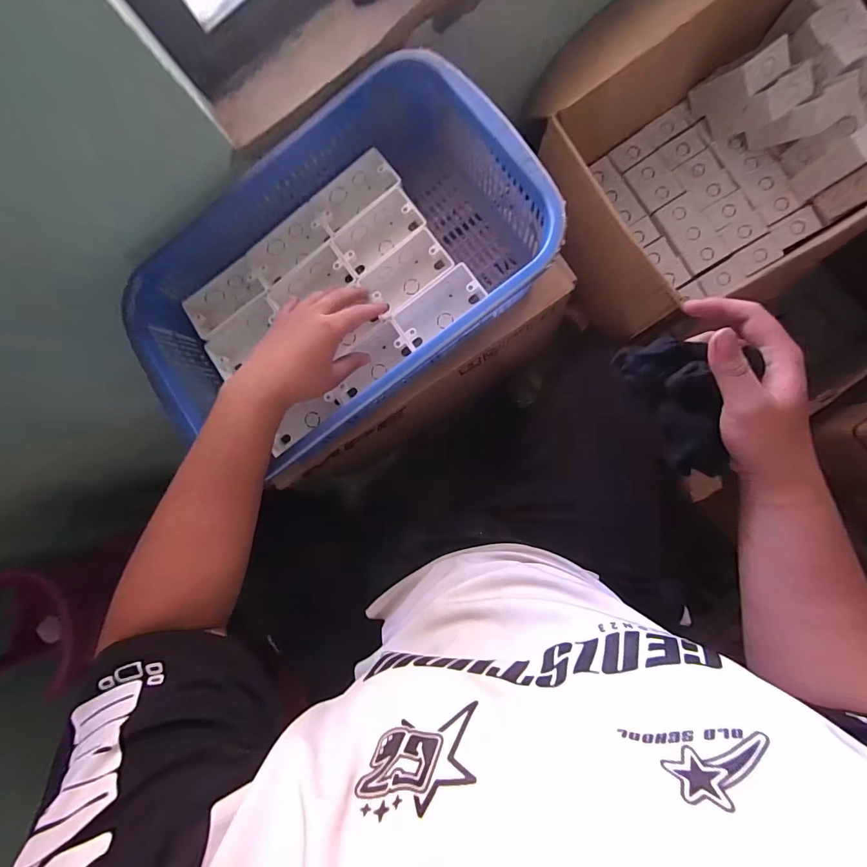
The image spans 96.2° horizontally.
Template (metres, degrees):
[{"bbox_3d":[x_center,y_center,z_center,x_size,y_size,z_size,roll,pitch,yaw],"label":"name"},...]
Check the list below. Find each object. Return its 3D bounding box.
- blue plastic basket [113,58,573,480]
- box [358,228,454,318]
[{"bbox_3d":[-0.116,-0.184,0.474,0.477,0.112,0.299,-31,83,7],"label":"blue plastic basket"},{"bbox_3d":[-0.032,-0.196,0.489,0.102,0.047,0.067,-38,82,6],"label":"box"}]

